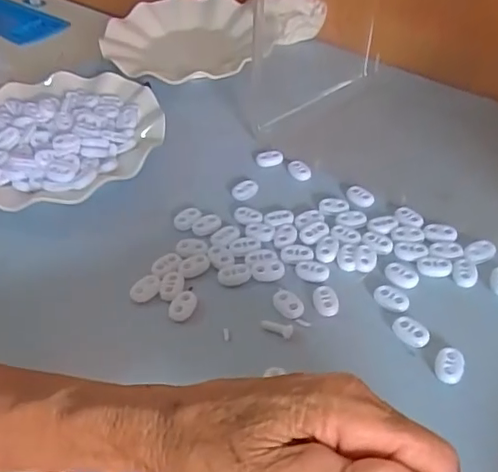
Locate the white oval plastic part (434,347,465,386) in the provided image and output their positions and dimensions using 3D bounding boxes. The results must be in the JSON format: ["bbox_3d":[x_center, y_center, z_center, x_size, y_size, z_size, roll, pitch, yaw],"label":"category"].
[{"bbox_3d":[0.111,0.072,0.315,0.015,0.006,0.021,9,46,16],"label":"white oval plastic part"}]

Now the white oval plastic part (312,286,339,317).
[{"bbox_3d":[0.048,0.040,0.355,0.015,0.006,0.020,-3,43,4],"label":"white oval plastic part"}]

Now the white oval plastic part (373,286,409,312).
[{"bbox_3d":[0.089,0.038,0.352,0.022,0.004,0.017,24,51,29],"label":"white oval plastic part"}]

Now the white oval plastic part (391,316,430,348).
[{"bbox_3d":[0.095,0.056,0.333,0.017,0.004,0.022,-30,48,-23],"label":"white oval plastic part"}]

